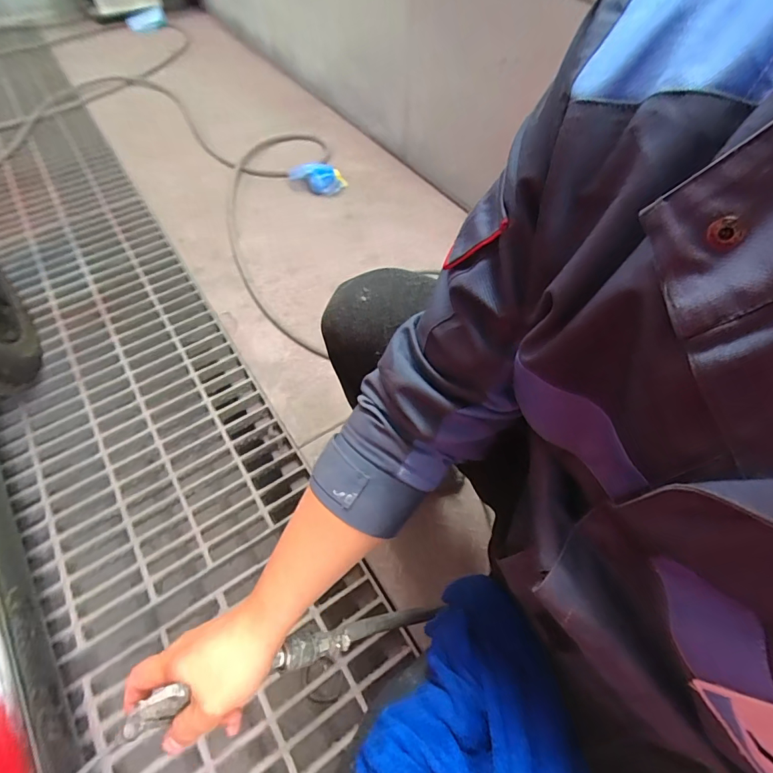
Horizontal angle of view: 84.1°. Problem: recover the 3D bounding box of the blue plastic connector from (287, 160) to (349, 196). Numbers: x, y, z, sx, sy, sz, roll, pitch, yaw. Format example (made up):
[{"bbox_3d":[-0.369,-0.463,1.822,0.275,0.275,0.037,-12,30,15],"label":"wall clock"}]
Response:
[{"bbox_3d":[-0.205,-0.617,1.275,0.154,0.062,0.091,-18,58,-12],"label":"blue plastic connector"}]

